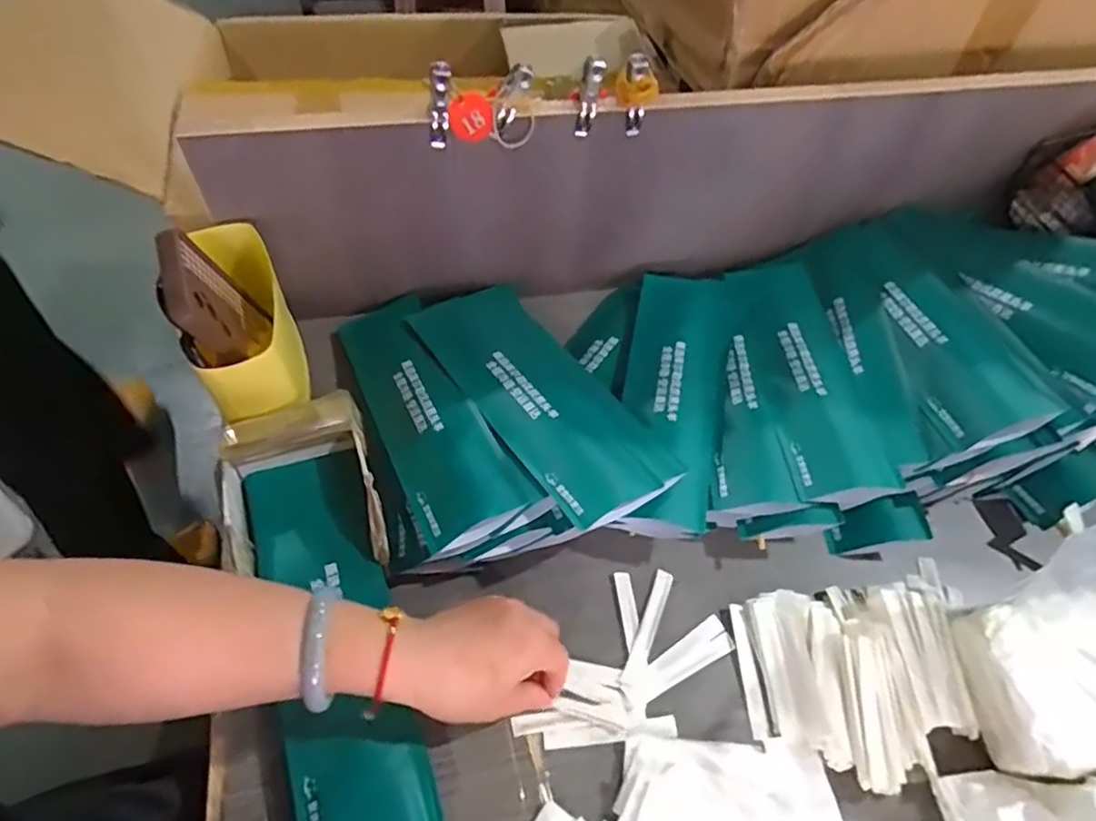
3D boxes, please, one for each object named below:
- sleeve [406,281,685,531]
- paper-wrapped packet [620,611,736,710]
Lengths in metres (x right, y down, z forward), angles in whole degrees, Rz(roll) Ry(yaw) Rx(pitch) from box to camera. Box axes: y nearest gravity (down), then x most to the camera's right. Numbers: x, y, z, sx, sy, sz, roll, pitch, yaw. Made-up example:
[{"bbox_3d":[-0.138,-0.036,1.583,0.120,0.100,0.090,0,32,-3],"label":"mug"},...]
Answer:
[{"bbox_3d":[-0.011,-0.021,0.545,0.106,0.021,0.287,-23,51,-26],"label":"sleeve"},{"bbox_3d":[0.094,0.183,0.466,0.091,0.008,0.027,-24,61,-18],"label":"paper-wrapped packet"}]

